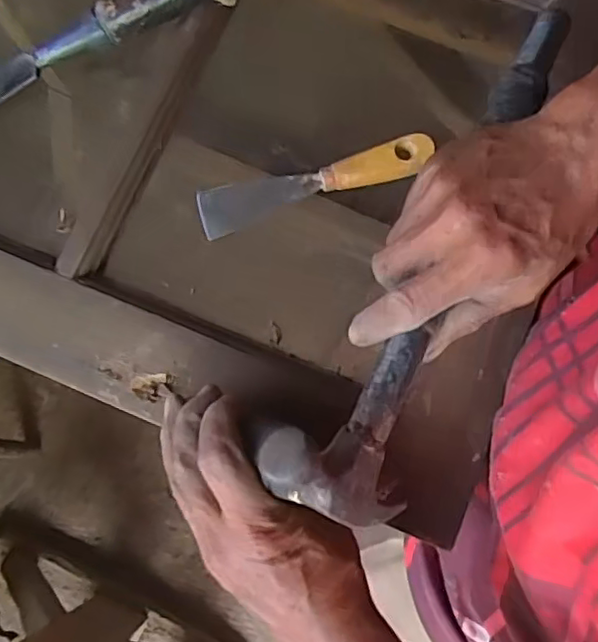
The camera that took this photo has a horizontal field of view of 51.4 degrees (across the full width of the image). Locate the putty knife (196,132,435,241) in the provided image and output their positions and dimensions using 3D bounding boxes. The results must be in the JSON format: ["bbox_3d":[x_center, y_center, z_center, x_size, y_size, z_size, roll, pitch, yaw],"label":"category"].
[{"bbox_3d":[0.010,-0.099,0.439,0.166,0.010,0.032,-17,98,6],"label":"putty knife"}]

